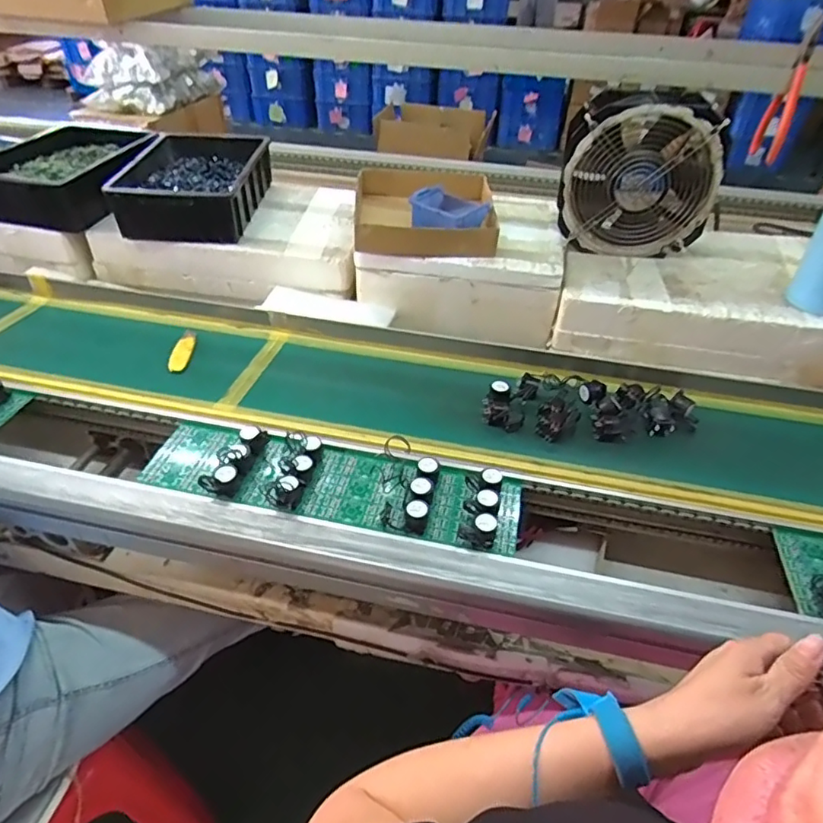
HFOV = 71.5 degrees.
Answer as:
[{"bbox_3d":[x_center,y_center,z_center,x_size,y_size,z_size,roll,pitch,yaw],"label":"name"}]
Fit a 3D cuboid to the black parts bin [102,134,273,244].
[{"bbox_3d":[-0.366,-0.396,0.996,0.199,0.079,0.298,3,40,-1],"label":"black parts bin"}]

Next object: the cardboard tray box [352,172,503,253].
[{"bbox_3d":[0.019,-0.319,0.918,0.221,0.053,0.214,3,40,-1],"label":"cardboard tray box"}]

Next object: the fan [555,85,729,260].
[{"bbox_3d":[0.326,-0.352,0.850,0.230,0.230,0.096,33,48,30],"label":"fan"}]

